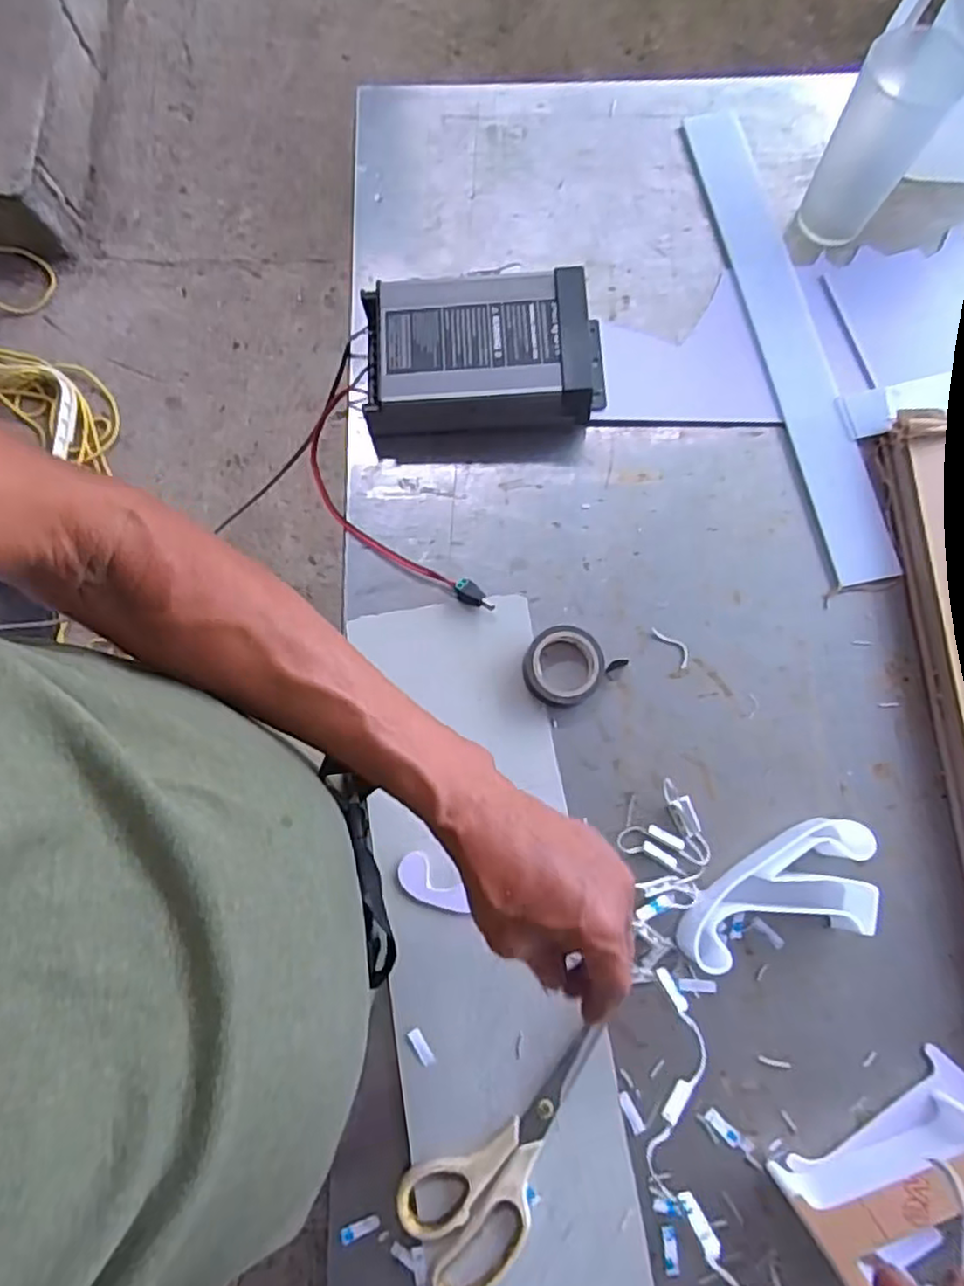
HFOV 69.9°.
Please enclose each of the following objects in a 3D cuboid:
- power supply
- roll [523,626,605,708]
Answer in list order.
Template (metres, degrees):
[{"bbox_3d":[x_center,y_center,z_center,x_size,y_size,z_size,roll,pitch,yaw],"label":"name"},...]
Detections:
[{"bbox_3d":[0.003,-0.219,0.545,0.191,0.054,0.131,-5,77,-1],"label":"power supply"},{"bbox_3d":[0.060,0.018,0.504,0.057,0.020,0.055,0,77,0],"label":"roll"}]

